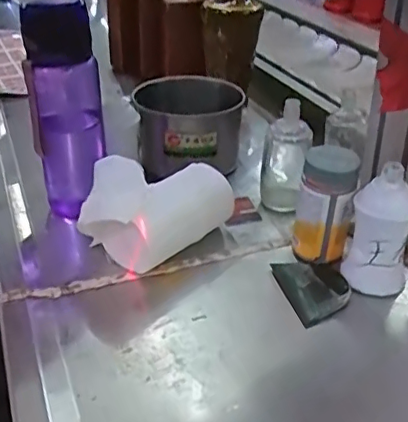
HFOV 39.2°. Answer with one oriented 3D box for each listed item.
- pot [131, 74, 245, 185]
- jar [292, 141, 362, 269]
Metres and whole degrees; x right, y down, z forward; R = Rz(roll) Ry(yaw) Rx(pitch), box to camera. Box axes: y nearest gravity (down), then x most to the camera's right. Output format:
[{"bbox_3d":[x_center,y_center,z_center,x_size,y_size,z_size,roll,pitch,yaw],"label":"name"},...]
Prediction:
[{"bbox_3d":[-0.020,-0.109,0.738,0.127,0.094,0.138,-2,33,1],"label":"pot"},{"bbox_3d":[0.118,-0.007,0.557,0.056,0.108,0.052,4,33,10],"label":"jar"}]

